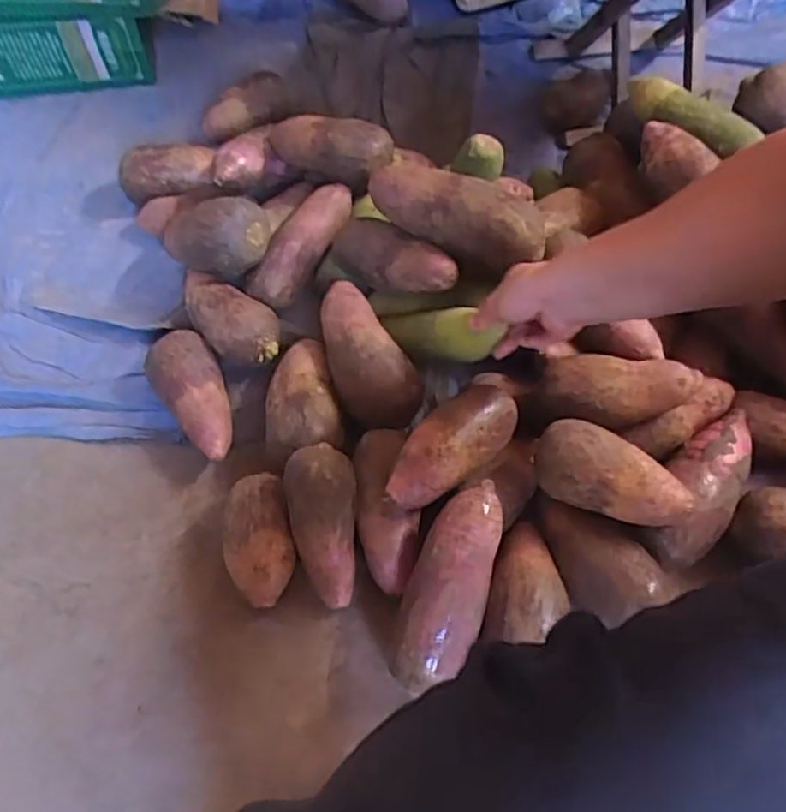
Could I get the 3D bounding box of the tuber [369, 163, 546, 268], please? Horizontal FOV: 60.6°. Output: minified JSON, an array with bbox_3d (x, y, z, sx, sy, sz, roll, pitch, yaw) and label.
[{"bbox_3d":[0.062,-0.195,0.687,0.193,0.060,0.070,16,62,10],"label":"tuber"}]

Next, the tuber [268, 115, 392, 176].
[{"bbox_3d":[-0.079,-0.315,0.809,0.172,0.052,0.052,13,59,22],"label":"tuber"}]

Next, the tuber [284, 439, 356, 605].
[{"bbox_3d":[-0.062,0.112,0.616,0.062,0.051,0.143,-7,100,-5],"label":"tuber"}]

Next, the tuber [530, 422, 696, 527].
[{"bbox_3d":[0.194,0.060,0.602,0.133,0.049,0.066,21,63,13],"label":"tuber"}]

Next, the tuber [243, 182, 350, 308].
[{"bbox_3d":[-0.109,-0.195,0.802,0.050,0.052,0.169,28,76,15],"label":"tuber"}]

